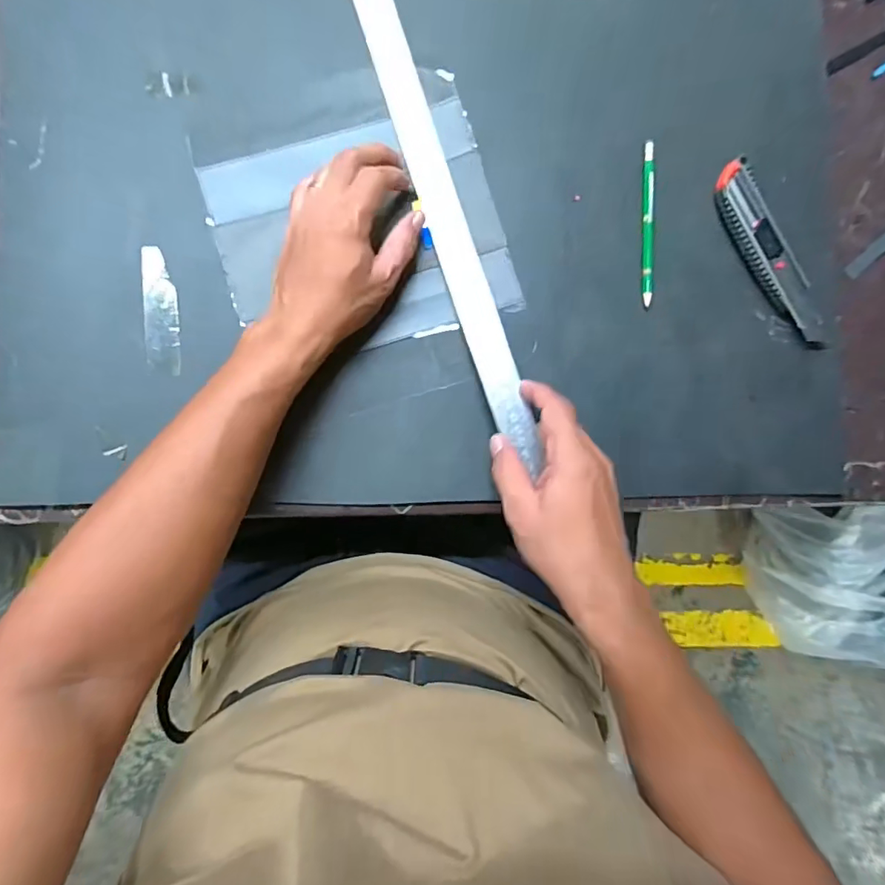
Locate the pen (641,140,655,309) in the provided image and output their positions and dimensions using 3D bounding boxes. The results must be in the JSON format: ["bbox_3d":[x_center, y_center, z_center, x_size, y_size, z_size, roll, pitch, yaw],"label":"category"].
[{"bbox_3d":[0.169,-0.180,0.428,0.010,0.008,0.135,2,87,-3],"label":"pen"}]

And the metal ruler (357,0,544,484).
[{"bbox_3d":[-0.003,-0.197,0.412,0.030,0.010,0.450,-17,85,-4],"label":"metal ruler"}]

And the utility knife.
[{"bbox_3d":[0.272,-0.154,0.428,0.041,0.021,0.161,-32,90,-4],"label":"utility knife"}]

